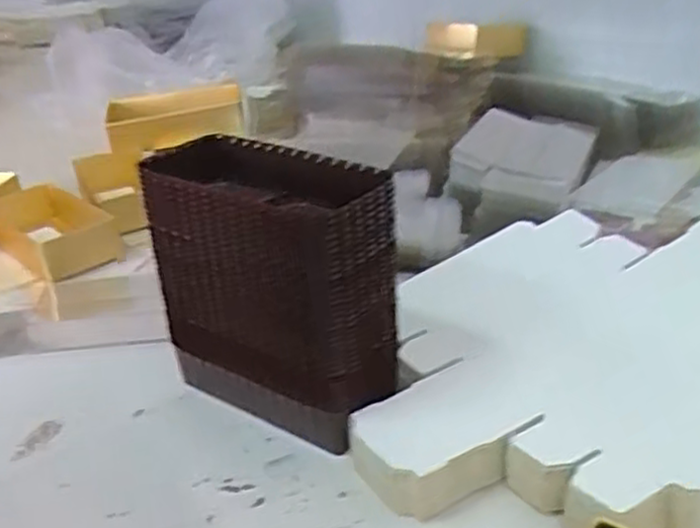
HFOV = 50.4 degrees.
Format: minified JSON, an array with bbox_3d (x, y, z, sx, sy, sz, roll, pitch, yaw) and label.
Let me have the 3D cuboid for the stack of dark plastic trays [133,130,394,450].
[{"bbox_3d":[-0.033,0.008,0.350,0.116,0.125,0.058,15,33,32],"label":"stack of dark plastic trays"}]

